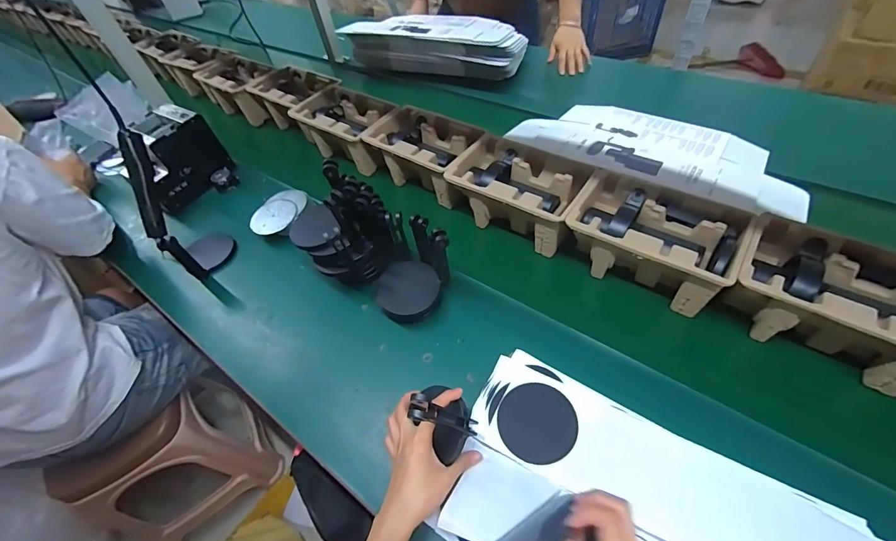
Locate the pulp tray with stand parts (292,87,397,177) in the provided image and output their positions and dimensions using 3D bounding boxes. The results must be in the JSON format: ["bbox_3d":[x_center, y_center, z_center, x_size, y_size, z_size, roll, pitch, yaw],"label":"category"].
[{"bbox_3d":[-0.228,-0.325,0.884,0.238,0.099,0.147,30,60,25],"label":"pulp tray with stand parts"}]

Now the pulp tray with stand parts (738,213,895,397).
[{"bbox_3d":[0.487,0.040,0.489,0.221,0.096,0.140,24,58,22],"label":"pulp tray with stand parts"}]

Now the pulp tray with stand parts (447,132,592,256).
[{"bbox_3d":[0.121,-0.139,0.688,0.225,0.098,0.145,27,60,24],"label":"pulp tray with stand parts"}]

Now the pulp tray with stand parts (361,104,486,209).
[{"bbox_3d":[-0.040,-0.236,0.790,0.239,0.096,0.146,32,62,26],"label":"pulp tray with stand parts"}]

